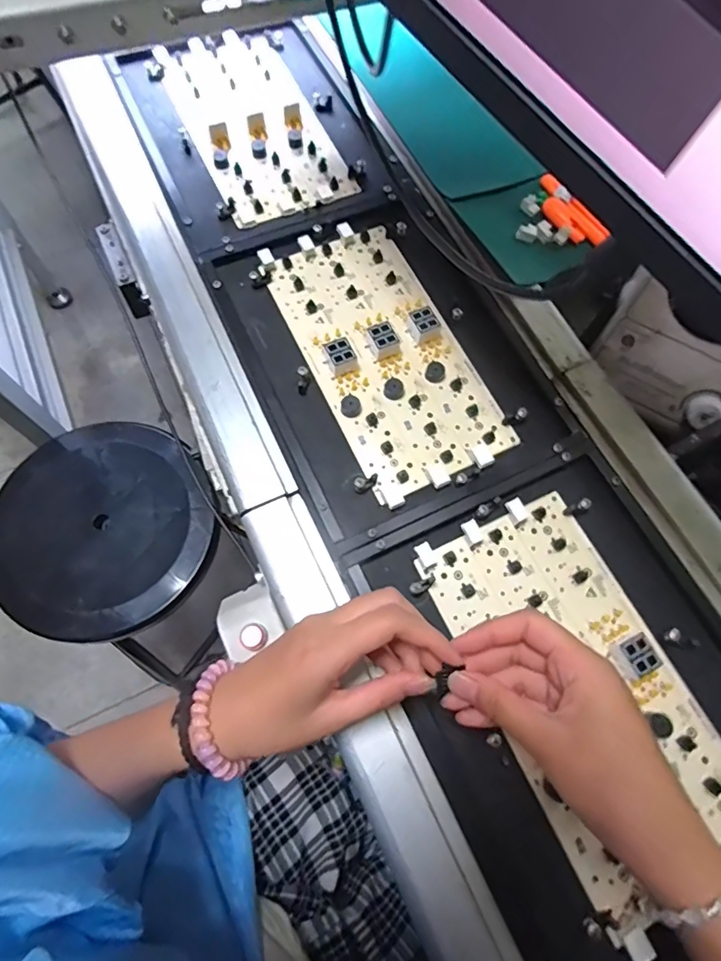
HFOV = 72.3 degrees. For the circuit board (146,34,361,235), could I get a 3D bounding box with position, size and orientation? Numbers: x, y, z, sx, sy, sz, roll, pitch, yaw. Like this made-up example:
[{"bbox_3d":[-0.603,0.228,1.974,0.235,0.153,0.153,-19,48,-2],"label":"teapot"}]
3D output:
[{"bbox_3d":[-0.115,-0.379,0.520,0.130,0.015,0.263,-24,72,-10],"label":"circuit board"}]

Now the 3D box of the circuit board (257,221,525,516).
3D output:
[{"bbox_3d":[0.018,-0.117,0.429,0.128,0.020,0.260,-24,72,-11],"label":"circuit board"}]

